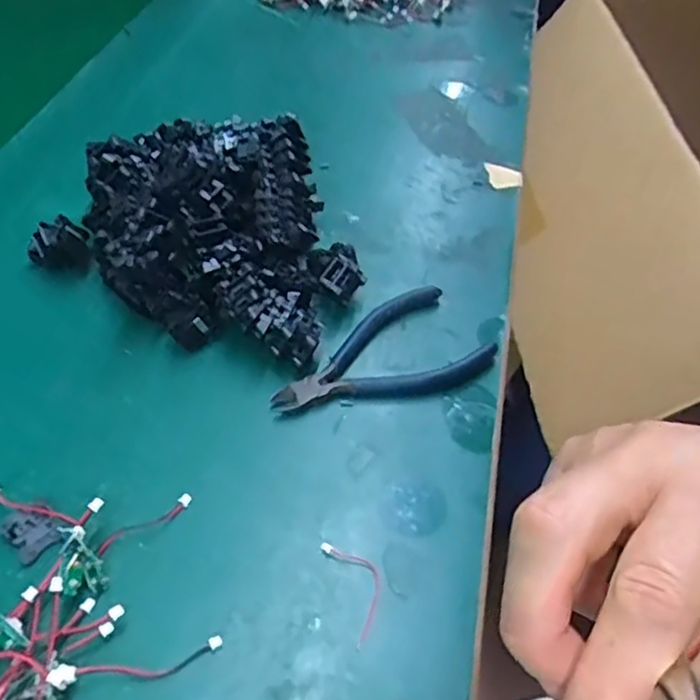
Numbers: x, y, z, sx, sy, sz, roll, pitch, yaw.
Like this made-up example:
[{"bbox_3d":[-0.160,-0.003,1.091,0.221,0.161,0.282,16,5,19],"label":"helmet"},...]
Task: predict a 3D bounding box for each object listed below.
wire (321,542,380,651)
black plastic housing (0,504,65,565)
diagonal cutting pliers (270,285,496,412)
[{"bbox_3d":[0.004,0.098,0.268,0.019,0.006,0.043,-15,54,-16],"label":"wire"},{"bbox_3d":[-0.134,0.076,0.275,0.022,0.007,0.020,37,57,23],"label":"black plastic housing"},{"bbox_3d":[0.013,0.006,0.342,0.114,0.012,0.061,-21,56,-21],"label":"diagonal cutting pliers"}]

